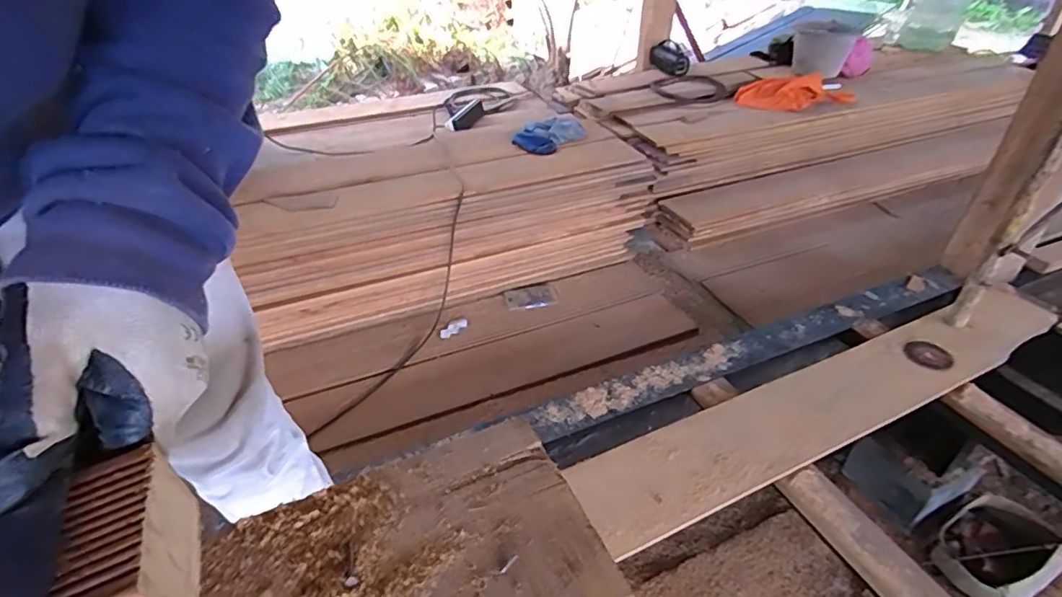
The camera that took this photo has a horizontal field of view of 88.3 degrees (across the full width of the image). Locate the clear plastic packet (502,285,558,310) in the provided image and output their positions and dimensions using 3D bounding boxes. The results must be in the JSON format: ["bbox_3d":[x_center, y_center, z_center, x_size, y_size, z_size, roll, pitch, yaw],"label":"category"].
[{"bbox_3d":[0.002,-0.001,1.676,0.159,0.020,0.077,-11,60,-18],"label":"clear plastic packet"}]

